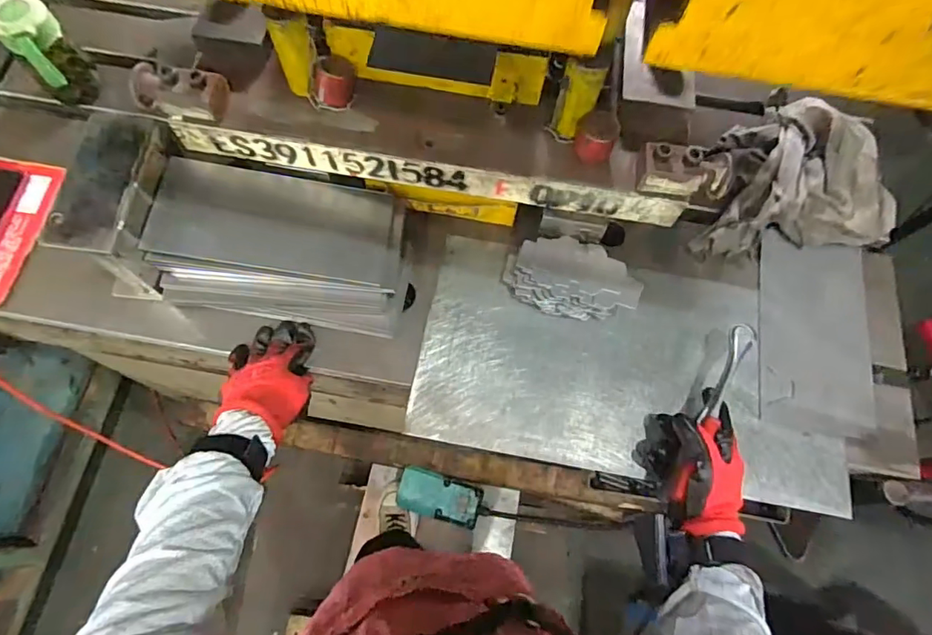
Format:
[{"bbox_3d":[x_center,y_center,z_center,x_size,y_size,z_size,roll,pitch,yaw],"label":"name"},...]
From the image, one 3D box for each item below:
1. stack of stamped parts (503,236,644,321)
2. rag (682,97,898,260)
[{"bbox_3d":[0.125,-0.044,0.622,0.150,0.053,0.080,6,68,0],"label":"stack of stamped parts"},{"bbox_3d":[0.412,-0.181,0.668,0.252,0.075,0.182,-4,69,-4],"label":"rag"}]

